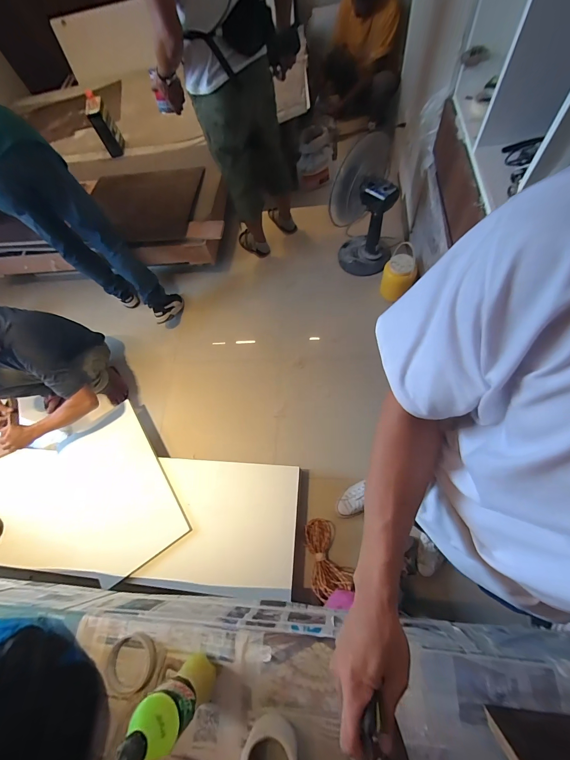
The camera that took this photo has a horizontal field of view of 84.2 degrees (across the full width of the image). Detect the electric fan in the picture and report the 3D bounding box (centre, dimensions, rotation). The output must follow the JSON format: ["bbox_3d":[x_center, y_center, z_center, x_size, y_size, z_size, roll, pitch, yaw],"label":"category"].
[{"bbox_3d":[0.432,-0.821,1.590,0.312,0.580,0.282,36,76,21],"label":"electric fan"}]

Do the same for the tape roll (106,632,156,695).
[{"bbox_3d":[-0.278,0.509,0.563,0.095,0.013,0.081,-35,66,-7],"label":"tape roll"}]

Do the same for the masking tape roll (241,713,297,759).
[{"bbox_3d":[-0.024,0.567,0.474,0.078,0.045,0.075,-3,66,7],"label":"masking tape roll"}]

